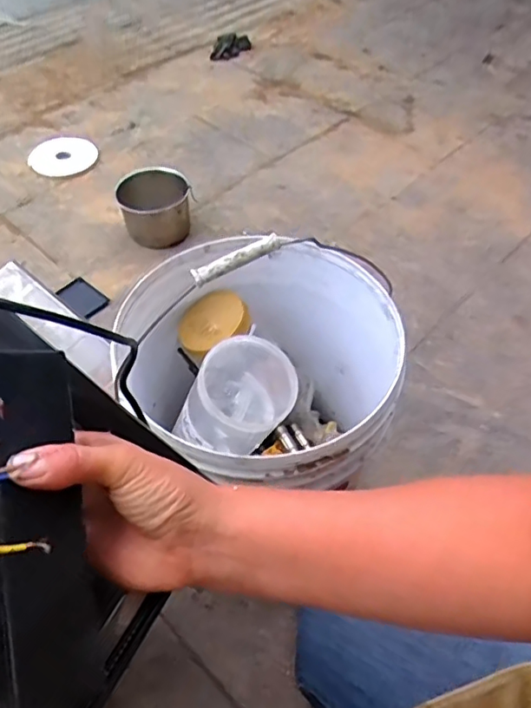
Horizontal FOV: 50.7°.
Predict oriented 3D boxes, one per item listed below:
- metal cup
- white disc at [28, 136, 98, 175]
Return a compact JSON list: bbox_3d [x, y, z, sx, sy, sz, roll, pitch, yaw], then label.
[{"bbox_3d":[-0.251,-0.331,1.298,0.154,0.132,0.154,1,52,-1],"label":"metal cup"},{"bbox_3d":[-0.557,-0.545,1.543,0.183,0.019,0.199,1,52,-1],"label":"white disc"}]

